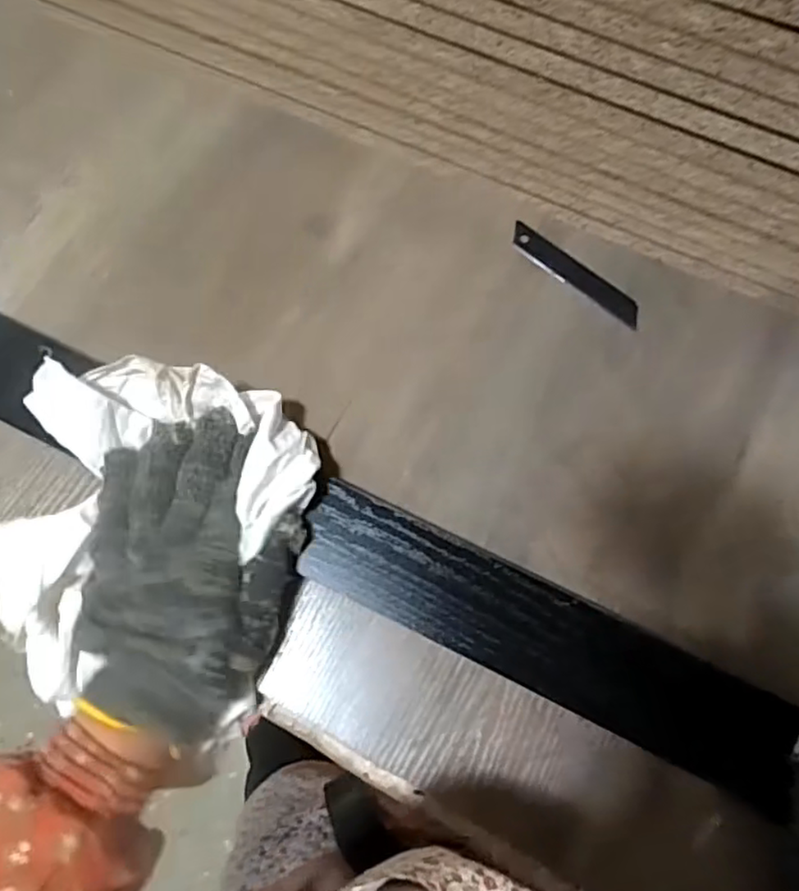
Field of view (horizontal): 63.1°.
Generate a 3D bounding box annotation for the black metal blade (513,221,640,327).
[{"bbox_3d":[0.113,-0.110,0.421,0.099,0.004,0.018,39,80,10],"label":"black metal blade"}]

